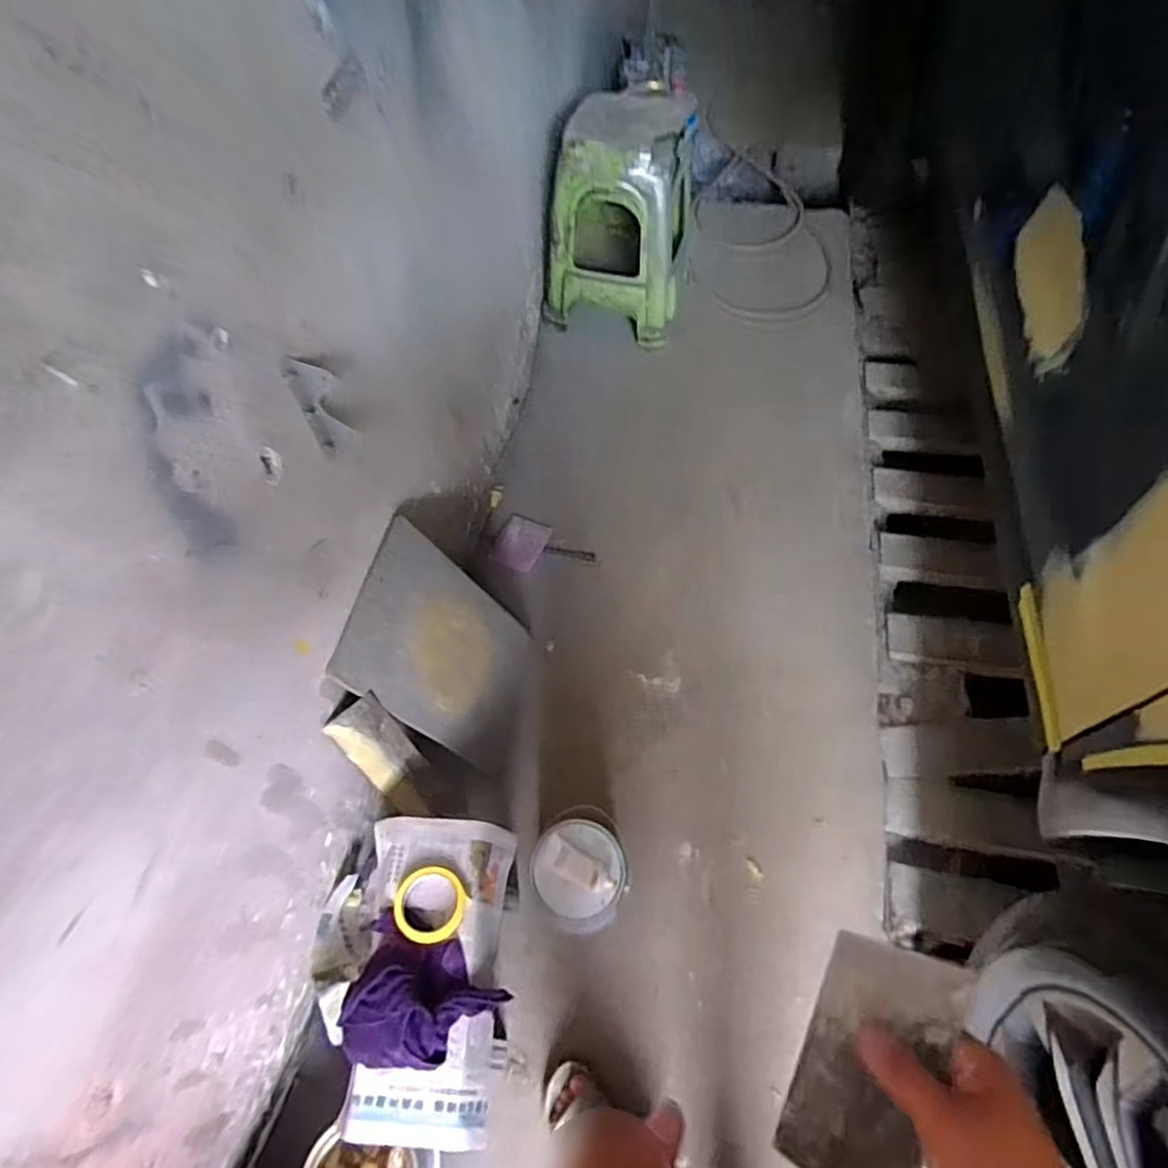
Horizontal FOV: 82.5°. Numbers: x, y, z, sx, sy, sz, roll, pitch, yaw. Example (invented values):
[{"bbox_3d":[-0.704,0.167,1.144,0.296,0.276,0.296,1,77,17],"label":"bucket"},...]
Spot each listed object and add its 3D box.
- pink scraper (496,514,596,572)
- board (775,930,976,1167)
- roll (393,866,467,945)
[{"bbox_3d":[-0.101,-0.078,1.554,0.232,0.023,0.147,21,62,14],"label":"pink scraper"},{"bbox_3d":[0.160,0.268,0.372,0.072,0.006,0.133,13,75,46],"label":"board"},{"bbox_3d":[-0.218,0.453,0.943,0.097,0.017,0.097,-1,59,2],"label":"roll"}]

